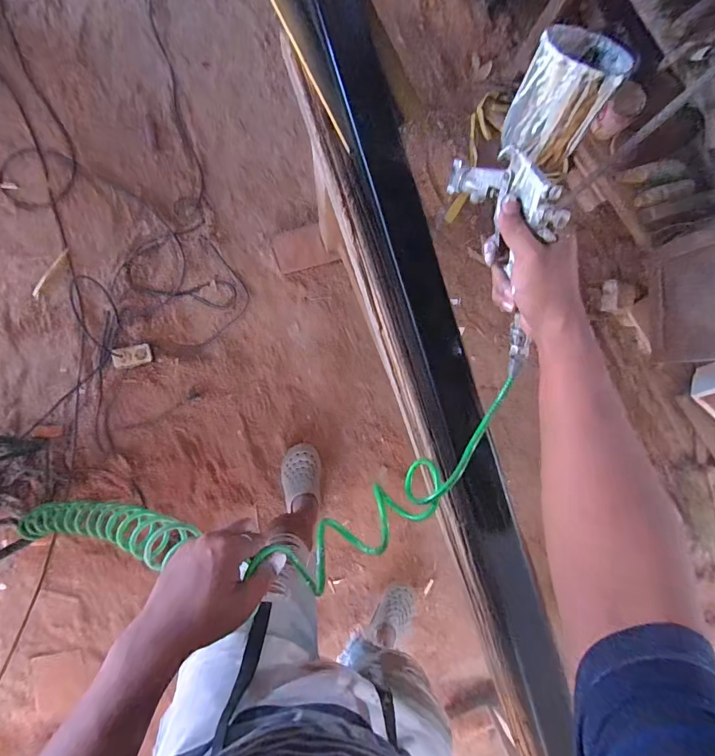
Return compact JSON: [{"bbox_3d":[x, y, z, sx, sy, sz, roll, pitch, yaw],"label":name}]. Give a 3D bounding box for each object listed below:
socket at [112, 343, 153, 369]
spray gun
[{"bbox_3d":[-0.687,-0.065,1.189,0.108,0.028,0.059,-14,91,-5],"label":"socket"},{"bbox_3d":[0.167,-0.172,0.400,0.110,0.116,0.309,1,111,-9],"label":"spray gun"}]

